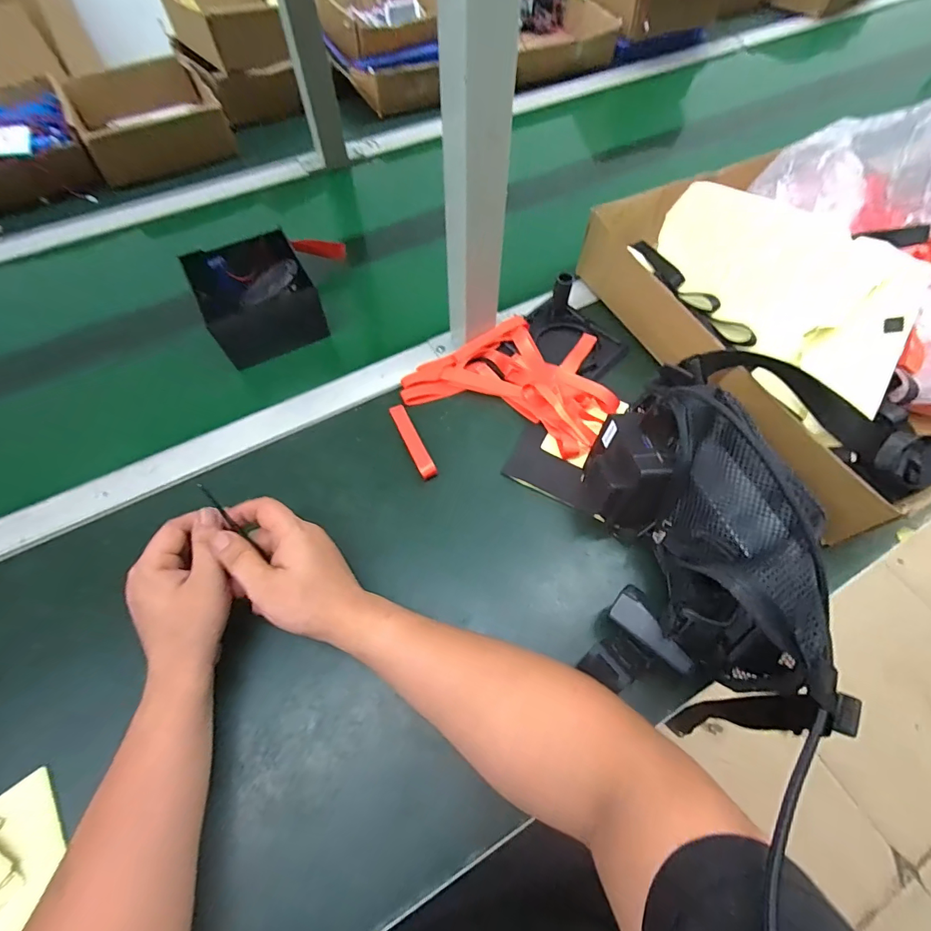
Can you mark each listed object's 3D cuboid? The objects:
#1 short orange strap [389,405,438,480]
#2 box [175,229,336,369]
[{"bbox_3d":[-0.055,-0.027,0.463,0.018,0.011,0.094,-23,65,-13],"label":"short orange strap"},{"bbox_3d":[-0.235,-0.194,0.508,0.114,0.063,0.137,-26,65,-14],"label":"box"}]

